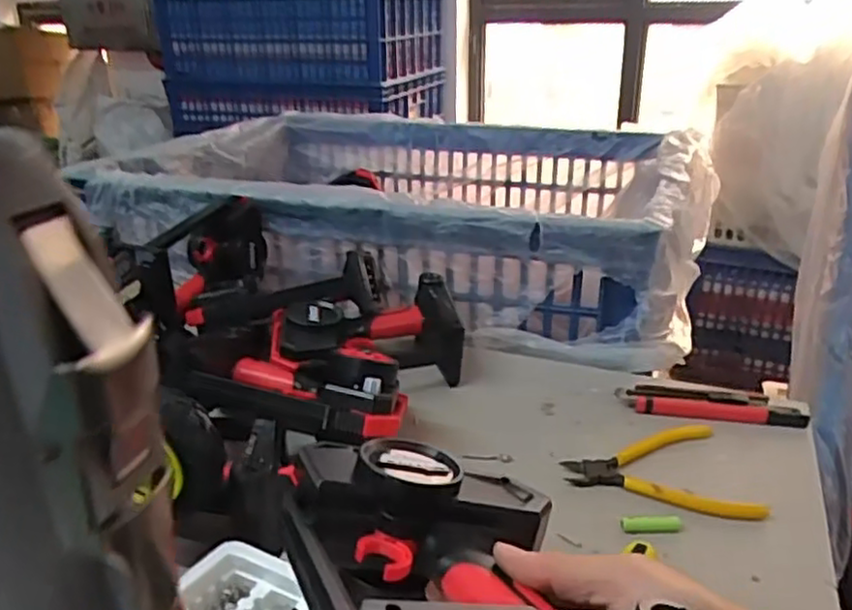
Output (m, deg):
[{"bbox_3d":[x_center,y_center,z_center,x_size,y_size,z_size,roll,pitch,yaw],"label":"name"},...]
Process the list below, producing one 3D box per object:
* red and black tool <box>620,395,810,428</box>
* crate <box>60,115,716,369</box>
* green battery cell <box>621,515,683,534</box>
[{"bbox_3d":[0.268,0.099,0.655,0.159,0.013,0.018,5,24,13],"label":"red and black tool"},{"bbox_3d":[-0.019,-0.169,1.117,0.849,0.158,0.694,12,26,27],"label":"crate"},{"bbox_3d":[0.168,0.162,0.518,0.045,0.009,0.013,-2,23,-4],"label":"green battery cell"}]

